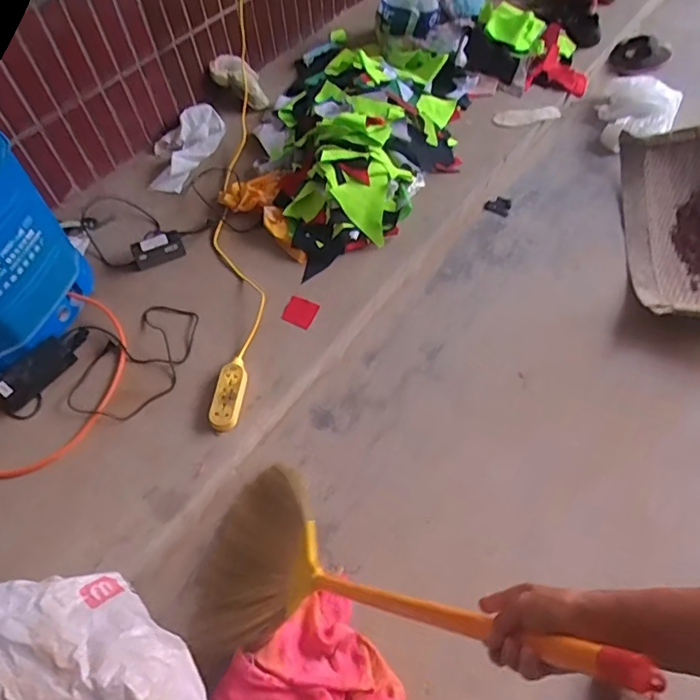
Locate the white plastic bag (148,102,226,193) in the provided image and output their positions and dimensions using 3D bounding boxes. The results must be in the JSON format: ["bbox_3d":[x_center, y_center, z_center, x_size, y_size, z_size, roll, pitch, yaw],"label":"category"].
[{"bbox_3d":[-0.524,-0.647,1.714,0.161,0.069,0.370,17,60,14],"label":"white plastic bag"}]

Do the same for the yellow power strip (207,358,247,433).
[{"bbox_3d":[-0.274,0.097,1.229,0.067,0.030,0.178,3,58,6],"label":"yellow power strip"}]

